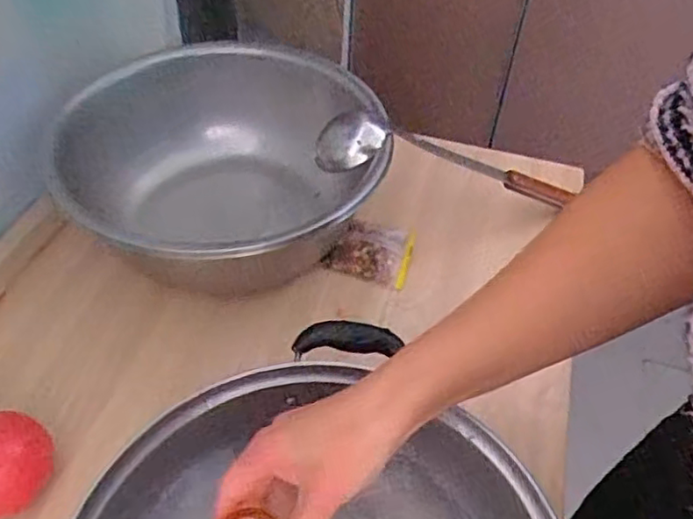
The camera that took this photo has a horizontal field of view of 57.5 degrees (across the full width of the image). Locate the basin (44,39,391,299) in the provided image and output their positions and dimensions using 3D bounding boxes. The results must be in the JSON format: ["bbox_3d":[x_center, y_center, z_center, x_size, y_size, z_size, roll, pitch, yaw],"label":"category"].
[{"bbox_3d":[-0.107,-0.079,0.572,0.264,0.101,0.280,2,47,-2],"label":"basin"}]

